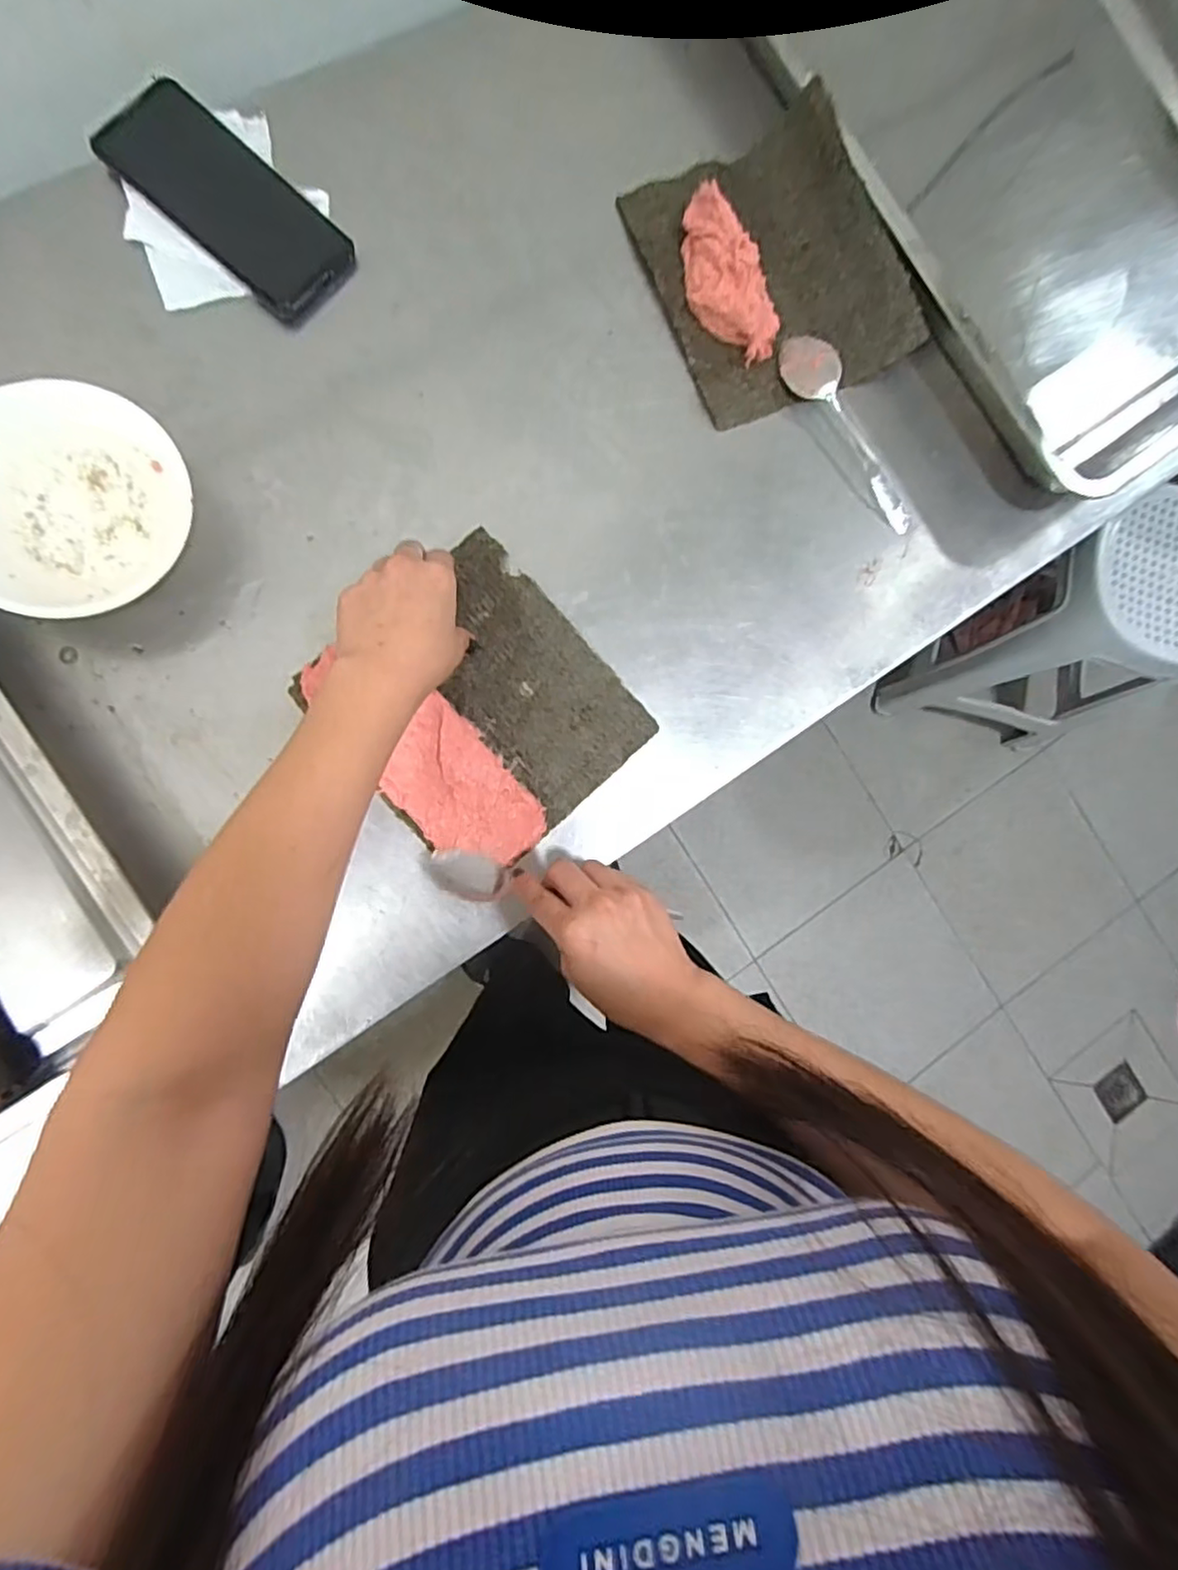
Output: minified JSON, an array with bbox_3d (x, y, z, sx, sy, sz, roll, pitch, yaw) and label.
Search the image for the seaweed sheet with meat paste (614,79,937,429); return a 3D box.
[{"bbox_3d":[0.143,-0.403,0.507,0.176,0.041,0.197,-24,92,-9],"label":"seaweed sheet with meat paste"}]

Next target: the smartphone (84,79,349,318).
[{"bbox_3d":[-0.251,-0.408,0.460,0.163,0.013,0.076,39,83,-6],"label":"smartphone"}]

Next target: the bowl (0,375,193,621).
[{"bbox_3d":[-0.328,-0.175,0.423,0.141,0.048,0.147,0,88,-9],"label":"bowl"}]

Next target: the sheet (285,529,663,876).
[{"bbox_3d":[-0.075,-0.054,0.467,0.176,0.015,0.189,-43,95,-8],"label":"sheet"}]

